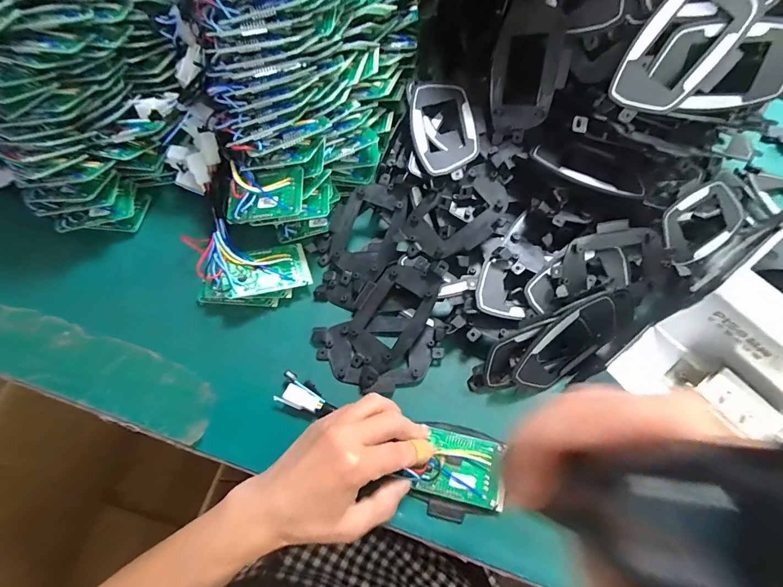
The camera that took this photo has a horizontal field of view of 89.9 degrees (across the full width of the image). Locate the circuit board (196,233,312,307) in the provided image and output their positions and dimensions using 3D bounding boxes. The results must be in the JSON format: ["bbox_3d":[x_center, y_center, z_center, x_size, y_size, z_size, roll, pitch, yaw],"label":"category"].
[{"bbox_3d":[-0.135,-0.024,0.386,0.102,0.034,0.064,-2,66,2],"label":"circuit board"}]

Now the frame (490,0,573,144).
[{"bbox_3d":[0.119,-0.196,0.342,0.068,0.115,0.010,17,27,39],"label":"frame"}]

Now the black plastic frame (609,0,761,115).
[{"bbox_3d":[0.213,-0.183,0.291,0.060,0.095,0.009,32,31,-4],"label":"black plastic frame"}]

